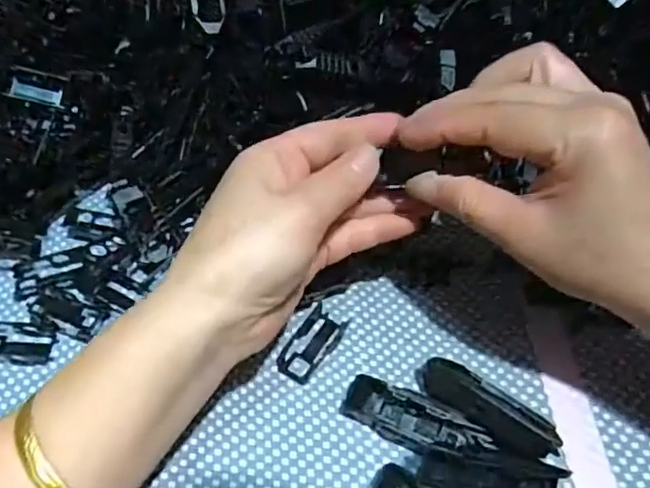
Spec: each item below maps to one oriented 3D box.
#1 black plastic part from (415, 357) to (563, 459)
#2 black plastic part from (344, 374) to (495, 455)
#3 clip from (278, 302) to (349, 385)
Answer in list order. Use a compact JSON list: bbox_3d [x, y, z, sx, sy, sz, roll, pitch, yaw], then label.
[{"bbox_3d":[0.075,0.076,0.282,0.068,0.011,0.022,34,64,23],"label":"black plastic part"},{"bbox_3d":[0.042,0.081,0.276,0.069,0.013,0.022,20,59,15],"label":"black plastic part"},{"bbox_3d":[-0.008,0.049,0.305,0.022,0.004,0.041,29,62,20],"label":"clip"}]

